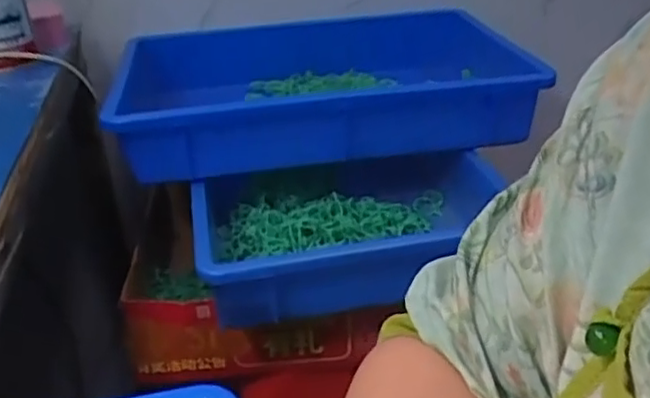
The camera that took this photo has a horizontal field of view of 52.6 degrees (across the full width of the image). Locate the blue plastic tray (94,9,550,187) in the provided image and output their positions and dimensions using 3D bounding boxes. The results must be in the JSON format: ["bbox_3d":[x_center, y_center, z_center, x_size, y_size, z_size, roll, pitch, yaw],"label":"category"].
[{"bbox_3d":[-0.020,-0.133,0.754,0.403,0.079,0.327,-9,30,-9],"label":"blue plastic tray"}]

